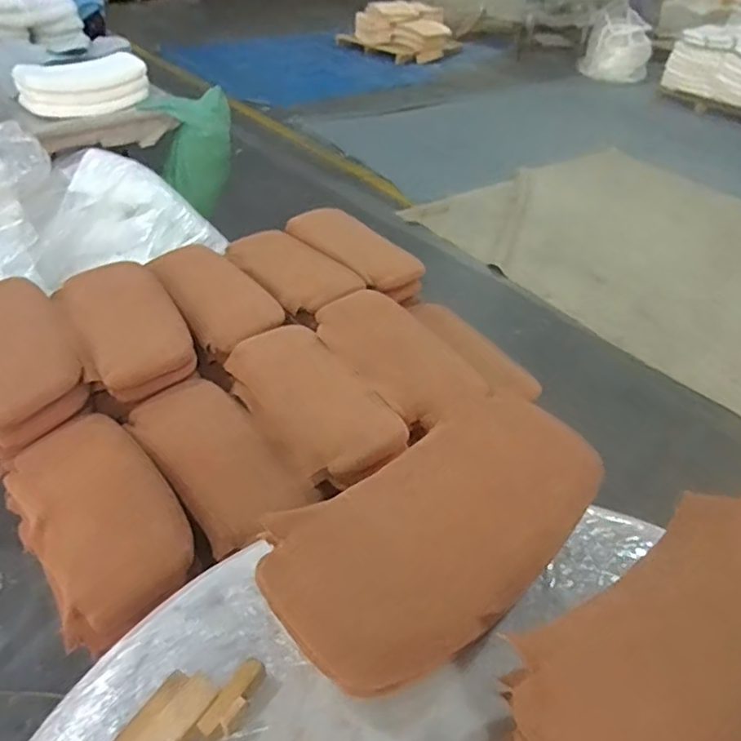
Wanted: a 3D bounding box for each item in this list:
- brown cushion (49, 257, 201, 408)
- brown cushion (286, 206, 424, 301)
[{"bbox_3d":[-0.589,-0.111,1.430,0.243,0.082,0.437,-22,46,-28],"label":"brown cushion"},{"bbox_3d":[-0.066,-0.333,1.666,0.185,0.086,0.414,-28,49,-33],"label":"brown cushion"}]

